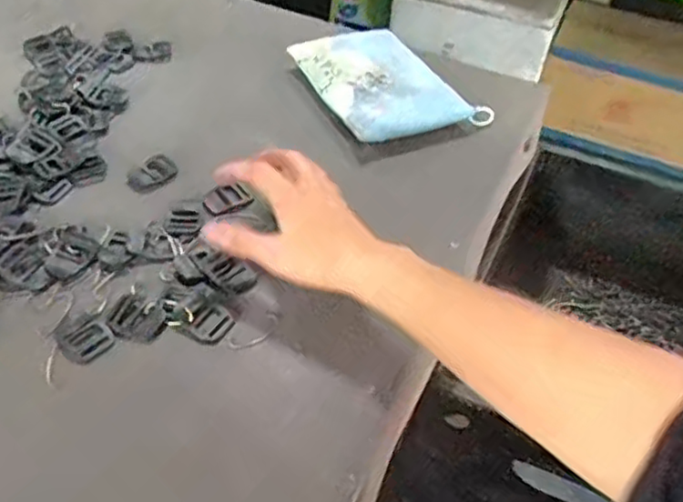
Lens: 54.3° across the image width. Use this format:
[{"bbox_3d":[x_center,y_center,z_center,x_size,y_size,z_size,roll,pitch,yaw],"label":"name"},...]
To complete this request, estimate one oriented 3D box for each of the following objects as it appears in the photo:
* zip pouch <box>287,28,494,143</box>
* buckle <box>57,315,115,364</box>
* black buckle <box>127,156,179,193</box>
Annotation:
[{"bbox_3d":[0.043,-0.168,0.654,0.129,0.027,0.159,-18,50,-20],"label":"zip pouch"},{"bbox_3d":[-0.167,0.056,0.435,0.034,0.004,0.030,37,54,27],"label":"buckle"},{"bbox_3d":[-0.158,-0.064,0.556,0.039,0.010,0.031,-32,56,-29],"label":"black buckle"}]

